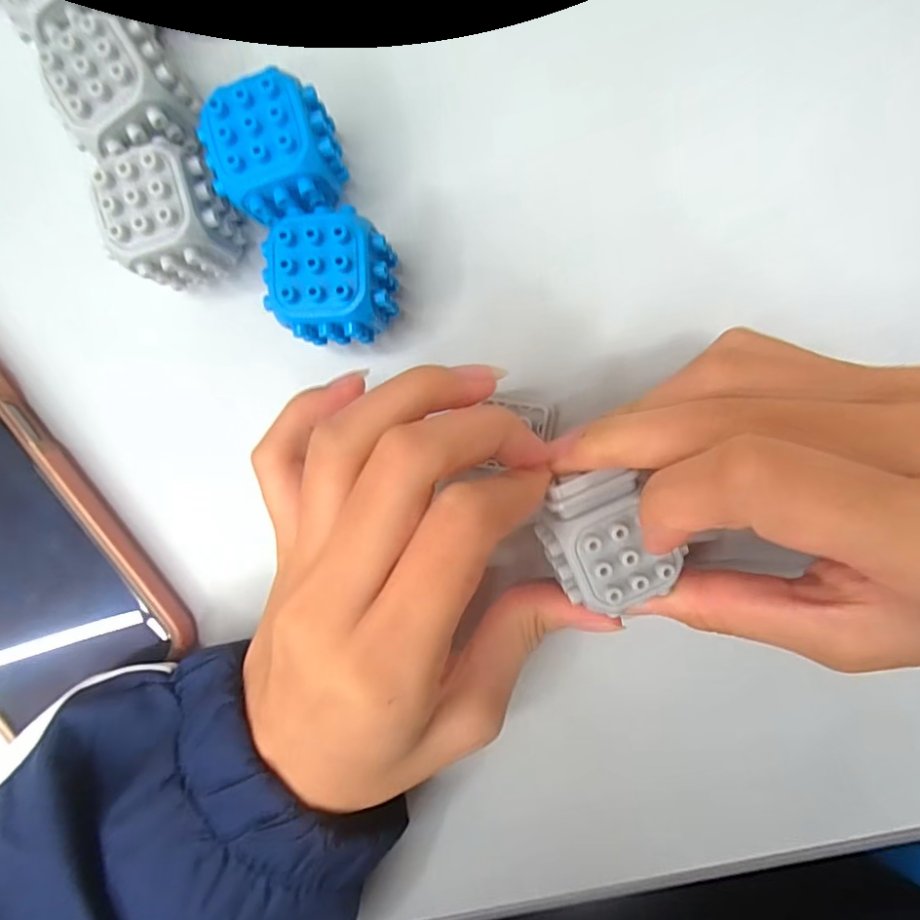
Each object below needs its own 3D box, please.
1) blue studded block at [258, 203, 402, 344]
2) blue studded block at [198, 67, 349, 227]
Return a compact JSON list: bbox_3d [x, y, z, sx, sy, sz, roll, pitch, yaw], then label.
[{"bbox_3d":[-0.037,-0.055,0.171,0.035,0.036,0.037,-2,93,6],"label":"blue studded block"},{"bbox_3d":[-0.054,-0.092,0.170,0.036,0.036,0.032,-16,91,6],"label":"blue studded block"}]

